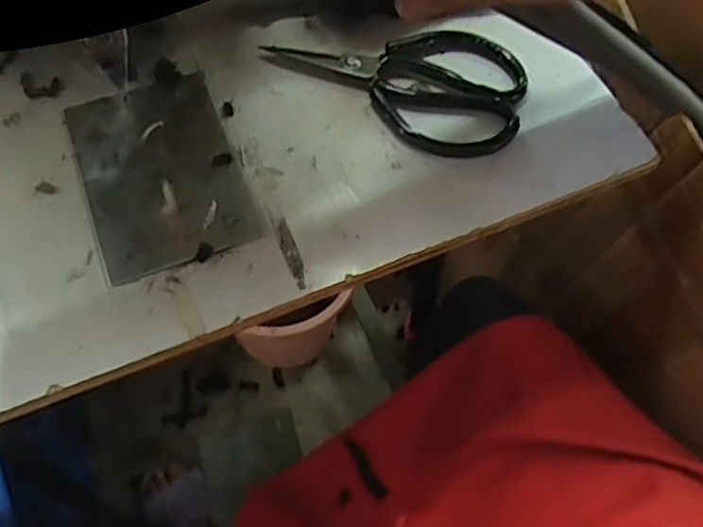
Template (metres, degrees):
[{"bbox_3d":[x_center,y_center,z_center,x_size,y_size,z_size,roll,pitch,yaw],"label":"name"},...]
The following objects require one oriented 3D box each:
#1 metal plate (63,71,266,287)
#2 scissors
[{"bbox_3d":[-0.120,-0.060,0.396,0.091,0.004,0.137,-20,64,-12],"label":"metal plate"},{"bbox_3d":[0.034,-0.133,0.437,0.175,0.014,0.094,27,64,12],"label":"scissors"}]

